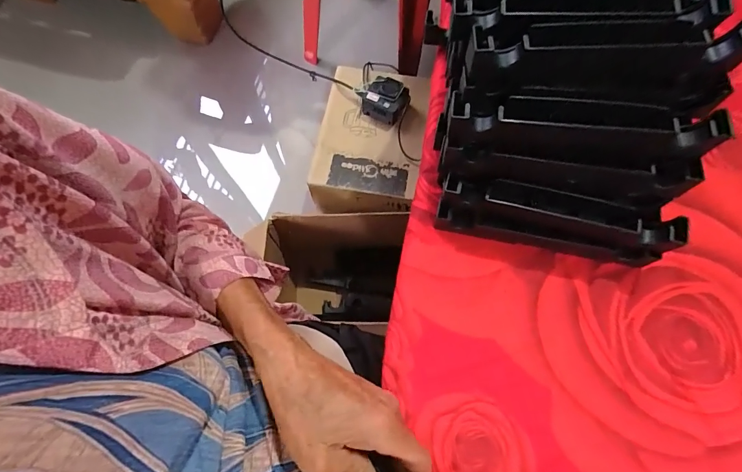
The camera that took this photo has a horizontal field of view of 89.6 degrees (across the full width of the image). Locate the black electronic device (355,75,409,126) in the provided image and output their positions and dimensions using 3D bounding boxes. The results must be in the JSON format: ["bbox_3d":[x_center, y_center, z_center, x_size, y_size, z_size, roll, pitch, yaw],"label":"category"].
[{"bbox_3d":[0.026,-0.291,0.786,0.106,0.042,0.086,31,72,13],"label":"black electronic device"}]

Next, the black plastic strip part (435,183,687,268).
[{"bbox_3d":[0.161,-0.012,0.345,0.193,0.062,0.031,11,67,6],"label":"black plastic strip part"}]

